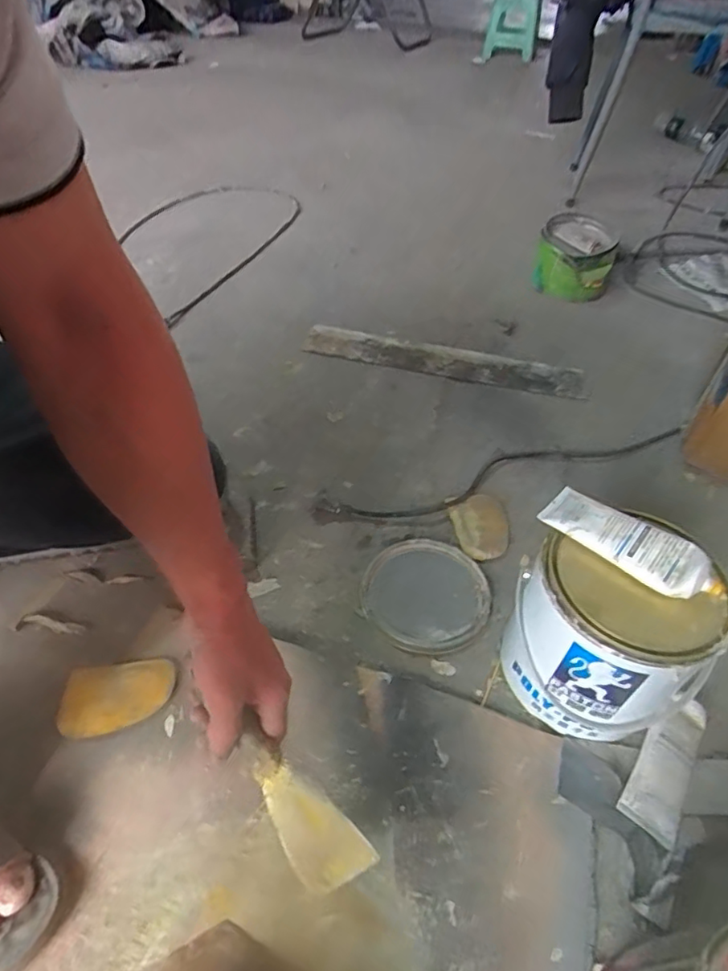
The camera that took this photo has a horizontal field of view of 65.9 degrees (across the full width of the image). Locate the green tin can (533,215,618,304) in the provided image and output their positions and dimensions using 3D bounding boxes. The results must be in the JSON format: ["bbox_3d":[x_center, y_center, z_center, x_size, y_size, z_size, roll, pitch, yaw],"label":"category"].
[{"bbox_3d":[0.420,-0.449,1.125,0.146,0.114,0.119,17,47,13],"label":"green tin can"}]

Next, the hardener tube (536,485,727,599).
[{"bbox_3d":[0.222,0.046,0.466,0.142,0.022,0.046,33,53,26],"label":"hardener tube"}]

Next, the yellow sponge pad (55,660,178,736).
[{"bbox_3d":[-0.231,0.199,0.527,0.099,0.019,0.066,-3,46,-6],"label":"yellow sponge pad"}]

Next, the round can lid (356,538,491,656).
[{"bbox_3d":[0.069,0.119,0.625,0.136,0.007,0.136,2,46,-2],"label":"round can lid"}]

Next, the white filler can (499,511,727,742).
[{"bbox_3d":[0.213,0.134,0.502,0.130,0.169,0.143,-13,48,-15],"label":"white filler can"}]

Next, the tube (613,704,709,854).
[{"bbox_3d":[0.269,0.245,0.498,0.048,0.027,0.123,28,51,22],"label":"tube"}]

